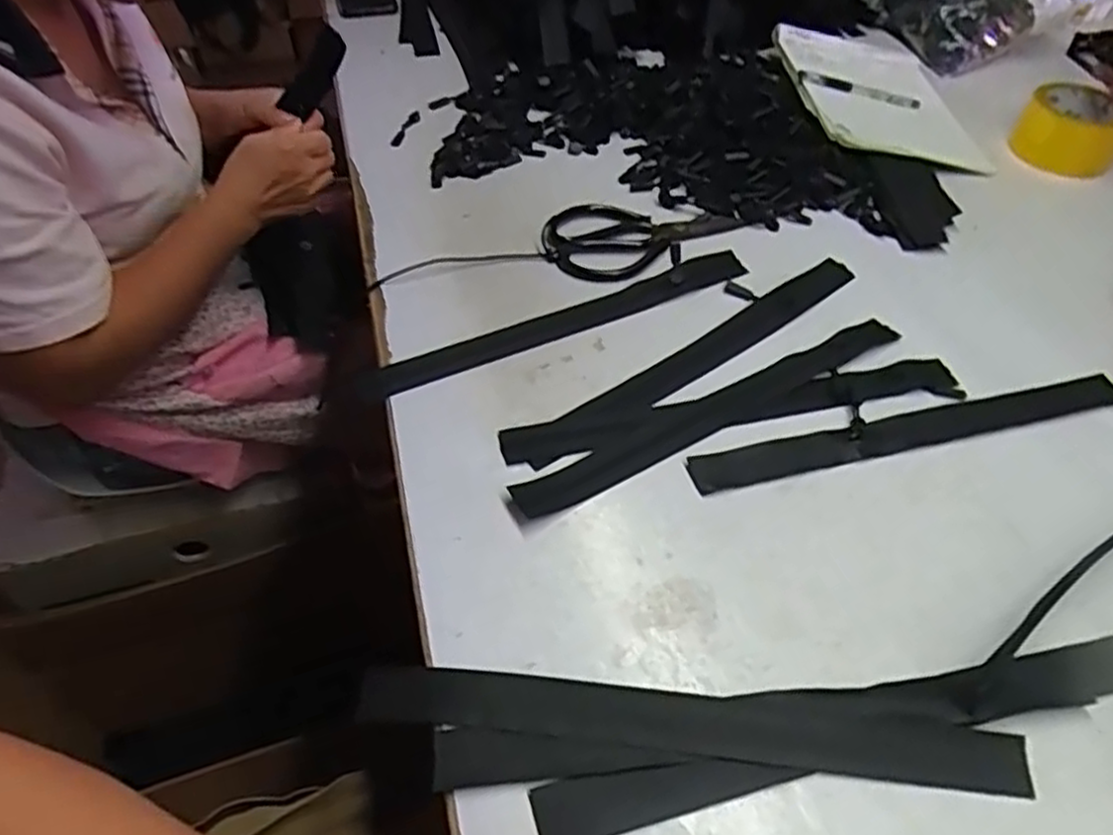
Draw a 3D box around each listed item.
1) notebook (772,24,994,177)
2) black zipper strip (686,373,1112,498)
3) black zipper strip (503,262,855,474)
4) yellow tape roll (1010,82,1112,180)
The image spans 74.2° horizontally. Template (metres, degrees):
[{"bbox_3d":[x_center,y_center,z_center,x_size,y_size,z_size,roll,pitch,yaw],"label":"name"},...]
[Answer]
[{"bbox_3d":[0.366,-0.394,0.868,0.191,0.012,0.349,10,46,-5],"label":"notebook"},{"bbox_3d":[0.262,0.009,0.535,0.349,0.004,0.034,-12,50,-12],"label":"black zipper strip"},{"bbox_3d":[0.113,-0.050,0.578,0.359,0.004,0.037,-28,55,-24],"label":"black zipper strip"},{"bbox_3d":[0.555,-0.312,0.786,0.102,0.053,0.100,-29,56,-24],"label":"yellow tape roll"}]

